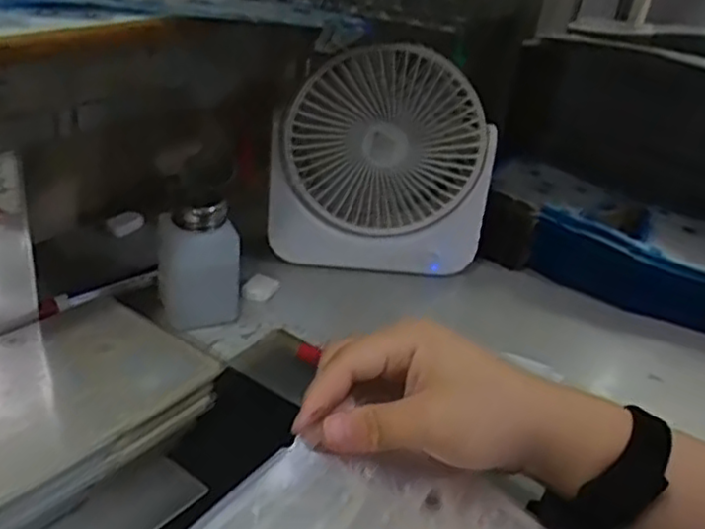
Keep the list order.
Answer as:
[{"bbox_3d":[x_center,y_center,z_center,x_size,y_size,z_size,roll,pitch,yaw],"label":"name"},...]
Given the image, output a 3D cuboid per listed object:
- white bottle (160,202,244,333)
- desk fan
[{"bbox_3d":[-0.117,-0.004,0.543,0.057,0.091,0.046,-6,32,-21],"label":"white bottle"},{"bbox_3d":[0.025,-0.087,0.611,0.185,0.184,0.057,4,30,-5],"label":"desk fan"}]

